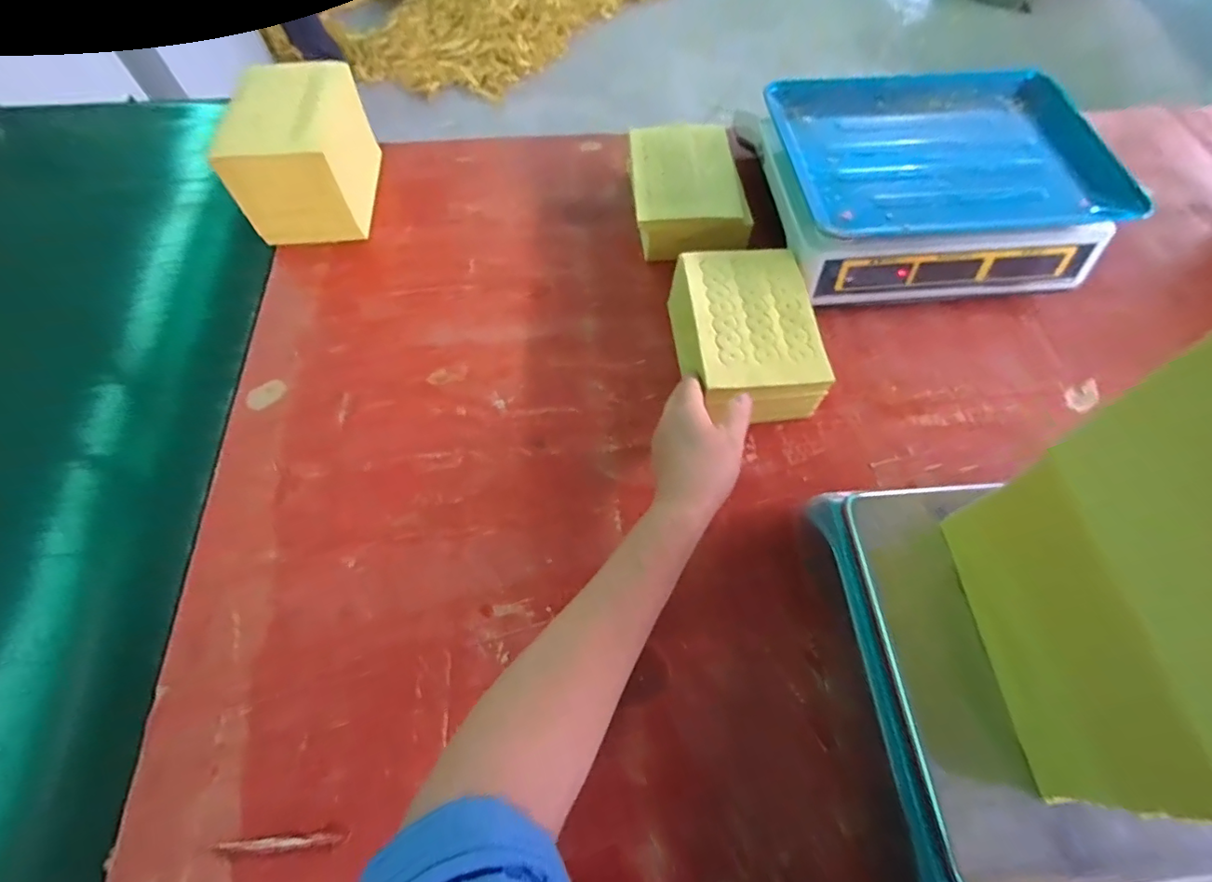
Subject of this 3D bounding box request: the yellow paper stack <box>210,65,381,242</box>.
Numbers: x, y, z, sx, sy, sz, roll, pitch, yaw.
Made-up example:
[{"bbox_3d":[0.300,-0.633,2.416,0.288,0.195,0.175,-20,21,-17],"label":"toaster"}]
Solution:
[{"bbox_3d":[-0.348,-0.334,0.616,0.115,0.115,0.181,-3,63,-2],"label":"yellow paper stack"}]

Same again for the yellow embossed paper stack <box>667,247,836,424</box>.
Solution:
[{"bbox_3d":[0.129,-0.094,0.507,0.122,0.068,0.174,-6,64,-4],"label":"yellow embossed paper stack"}]

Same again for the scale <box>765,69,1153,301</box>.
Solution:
[{"bbox_3d":[0.340,-0.278,0.587,0.312,0.120,0.249,-3,63,-3],"label":"scale"}]

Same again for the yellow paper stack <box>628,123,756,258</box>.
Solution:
[{"bbox_3d":[0.096,-0.285,0.623,0.121,0.063,0.167,-3,63,-2],"label":"yellow paper stack"}]

